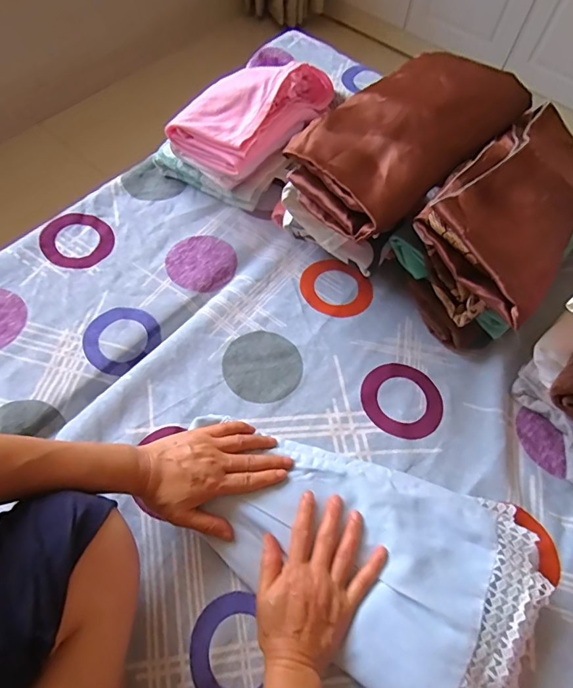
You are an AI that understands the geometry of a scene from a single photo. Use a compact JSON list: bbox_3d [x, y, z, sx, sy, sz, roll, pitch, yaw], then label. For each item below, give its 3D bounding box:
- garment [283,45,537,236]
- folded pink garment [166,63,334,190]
[{"bbox_3d":[0.142,-0.244,0.500,0.289,0.067,0.153,-38,70,-20],"label":"garment"},{"bbox_3d":[-0.037,-0.343,0.630,0.122,0.085,0.267,33,66,14],"label":"folded pink garment"}]

